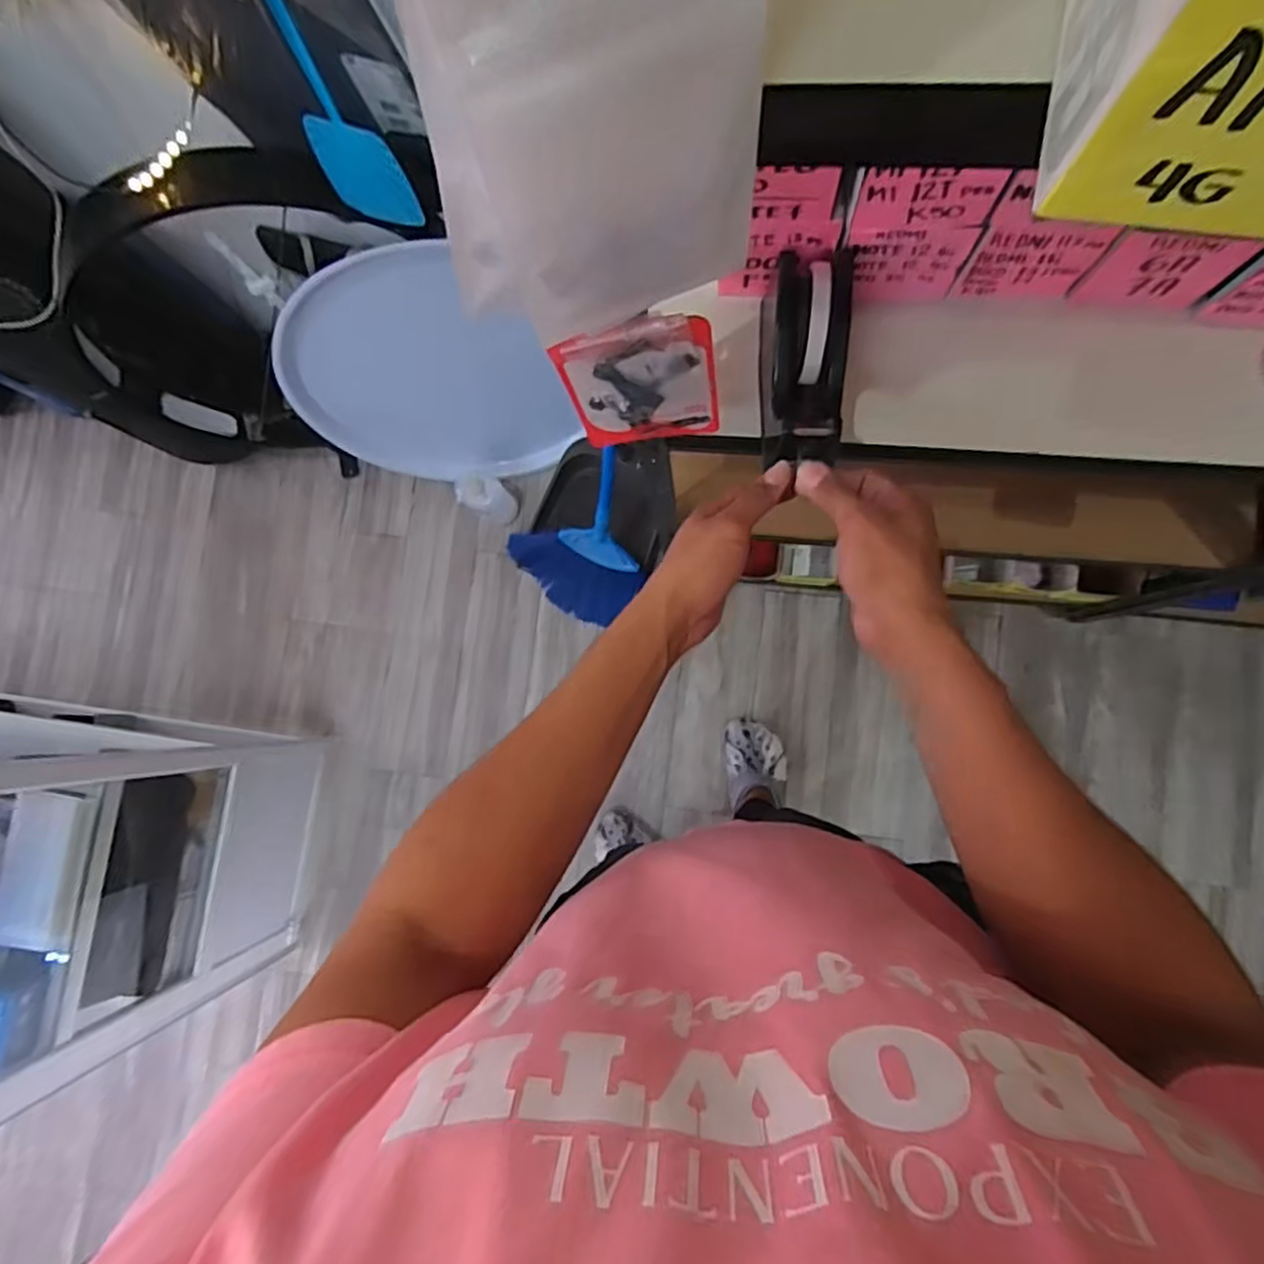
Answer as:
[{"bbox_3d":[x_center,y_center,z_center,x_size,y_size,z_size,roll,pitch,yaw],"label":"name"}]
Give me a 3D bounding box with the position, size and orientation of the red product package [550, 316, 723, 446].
[{"bbox_3d":[0.006,-0.167,0.492,0.103,0.149,0.016,-4,81,9],"label":"red product package"}]

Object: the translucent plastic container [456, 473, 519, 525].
[{"bbox_3d":[-0.295,-0.273,1.421,0.086,0.161,0.079,0,84,5],"label":"translucent plastic container"}]

